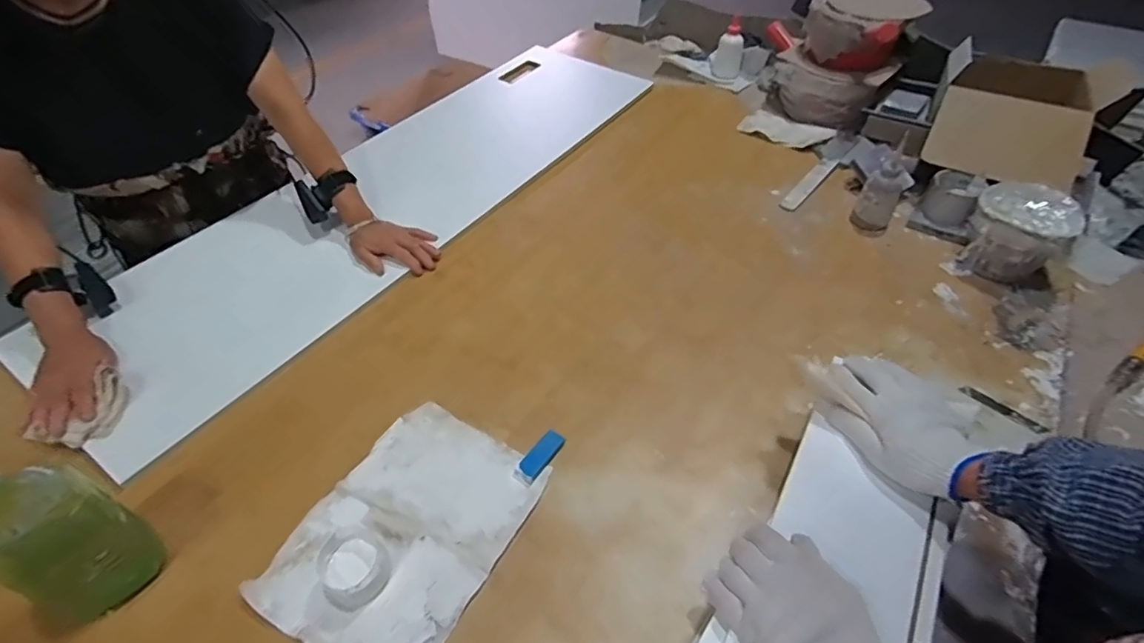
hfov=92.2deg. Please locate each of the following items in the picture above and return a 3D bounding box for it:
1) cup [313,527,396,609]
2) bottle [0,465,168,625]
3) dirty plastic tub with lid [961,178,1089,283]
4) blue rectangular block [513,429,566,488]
[{"bbox_3d":[-0.223,0.250,0.562,0.064,0.037,0.066,1,48,-1],"label":"cup"},{"bbox_3d":[-0.459,0.195,0.491,0.057,0.208,0.092,36,56,27],"label":"bottle"},{"bbox_3d":[0.689,-0.130,0.858,0.115,0.130,0.128,-30,55,-26],"label":"dirty plastic tub with lid"},{"bbox_3d":[-0.038,0.161,0.659,0.026,0.011,0.076,27,52,21],"label":"blue rectangular block"}]

